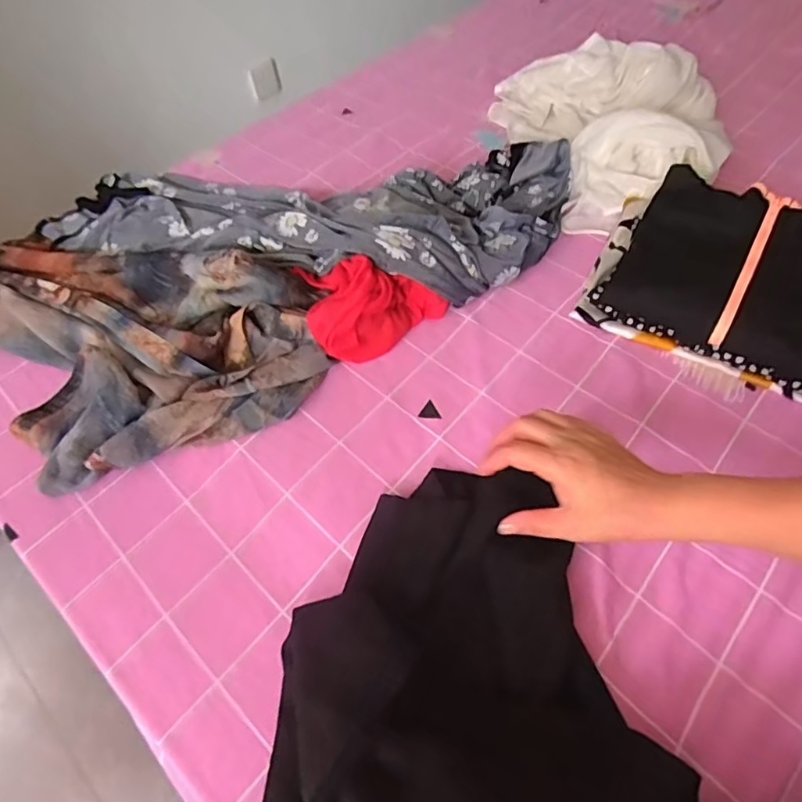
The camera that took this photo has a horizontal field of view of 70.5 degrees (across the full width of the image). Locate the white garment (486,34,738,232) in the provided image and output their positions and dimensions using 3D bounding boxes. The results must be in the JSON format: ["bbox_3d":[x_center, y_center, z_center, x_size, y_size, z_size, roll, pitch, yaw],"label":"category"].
[{"bbox_3d":[0.317,-0.428,0.846,0.290,0.116,0.397,-13,54,-4],"label":"white garment"}]

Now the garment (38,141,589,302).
[{"bbox_3d":[-0.141,-0.281,0.784,0.714,0.088,0.308,8,55,11],"label":"garment"}]

